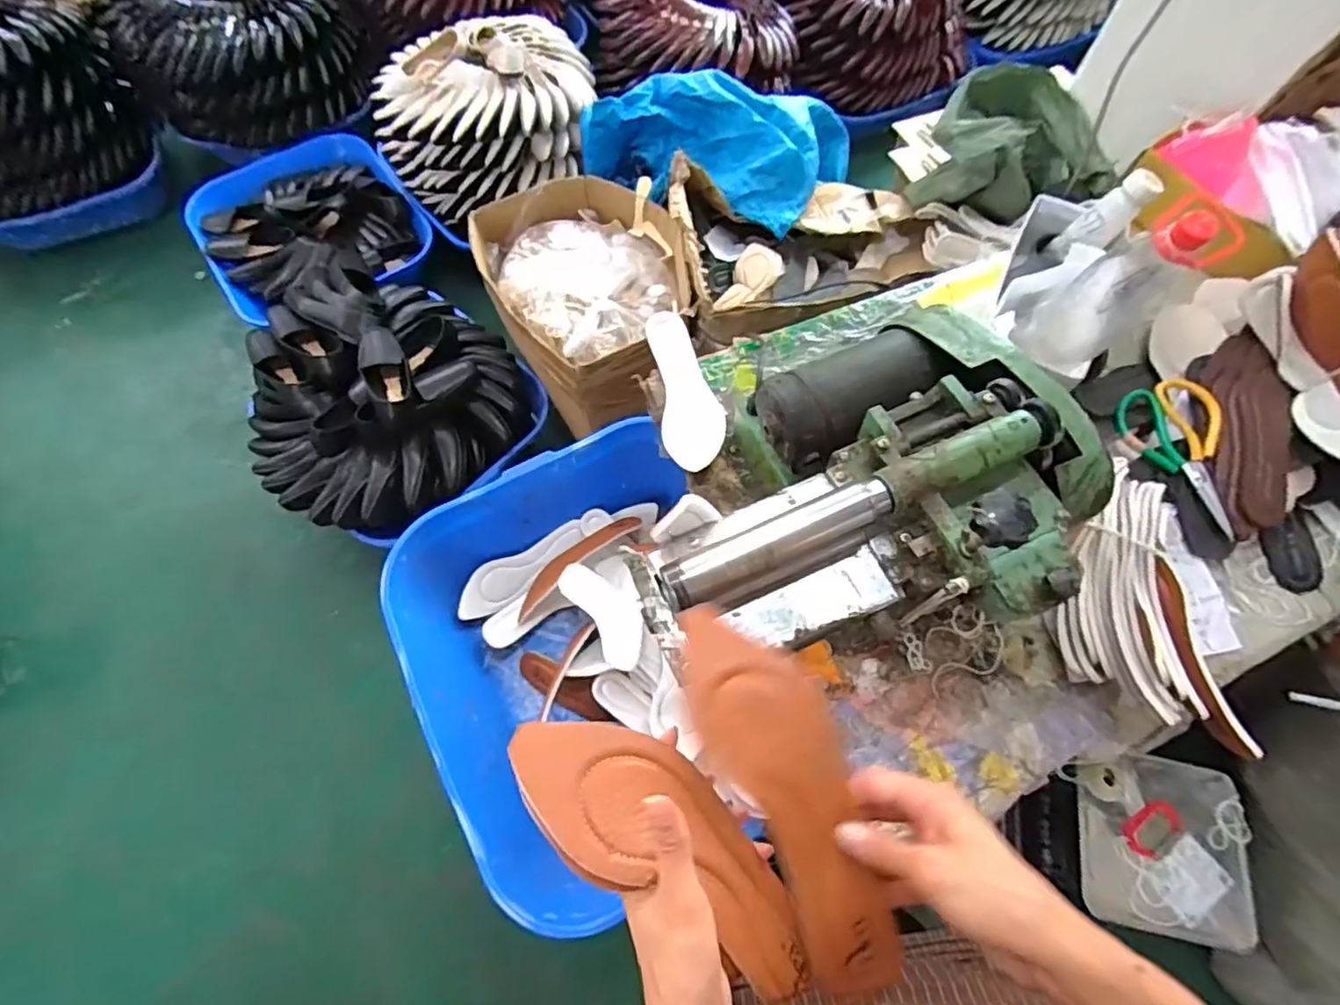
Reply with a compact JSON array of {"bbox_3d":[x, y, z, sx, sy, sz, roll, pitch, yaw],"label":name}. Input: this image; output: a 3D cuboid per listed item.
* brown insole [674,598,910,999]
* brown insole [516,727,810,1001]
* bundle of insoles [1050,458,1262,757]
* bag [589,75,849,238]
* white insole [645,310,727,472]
[{"bbox_3d":[0.072,0.170,0.375,0.074,0.018,0.228,-22,78,-10],"label":"brown insole"},{"bbox_3d":[0.003,0.191,0.352,0.206,0.032,0.073,38,71,-1],"label":"brown insole"},{"bbox_3d":[0.476,0.096,0.640,0.129,0.073,0.303,-1,67,-1],"label":"bundle of insoles"},{"bbox_3d":[0.115,-0.824,1.443,0.618,0.231,0.426,13,67,4],"label":"bag"},{"bbox_3d":[0.023,-0.148,0.804,0.078,0.018,0.233,-8,67,-4],"label":"white insole"}]

